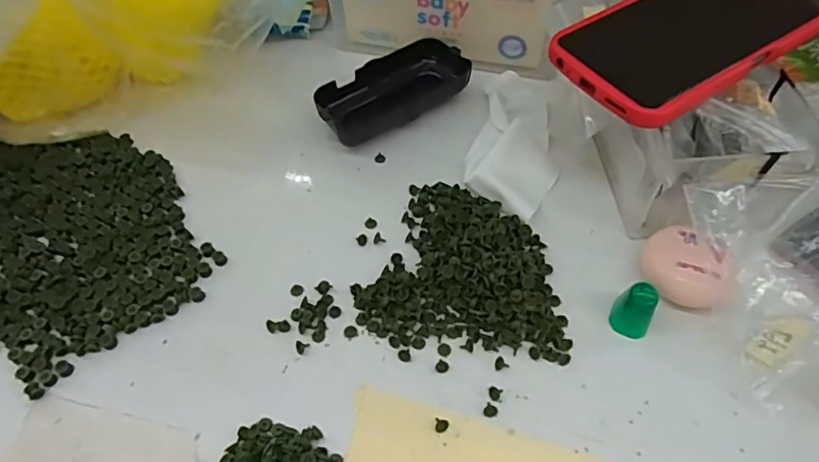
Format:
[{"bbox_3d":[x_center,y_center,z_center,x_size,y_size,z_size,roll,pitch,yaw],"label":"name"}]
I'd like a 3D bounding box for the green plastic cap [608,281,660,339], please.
[{"bbox_3d":[0.120,0.041,0.294,0.020,0.028,0.018,31,61,21],"label":"green plastic cap"}]

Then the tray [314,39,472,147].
[{"bbox_3d":[-0.013,-0.099,0.399,0.108,0.025,0.048,-27,58,-17],"label":"tray"}]

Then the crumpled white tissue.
[{"bbox_3d":[0.072,-0.064,0.375,0.056,0.016,0.126,12,56,10],"label":"crumpled white tissue"}]

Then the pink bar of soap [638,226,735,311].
[{"bbox_3d":[0.151,0.020,0.306,0.047,0.026,0.038,36,62,24],"label":"pink bar of soap"}]

